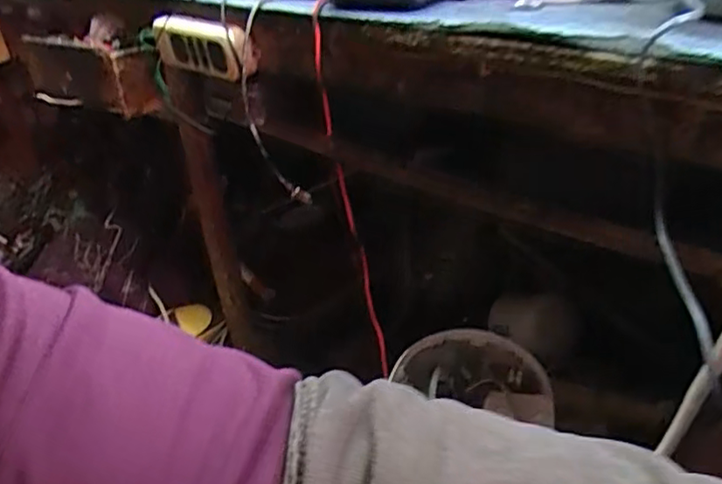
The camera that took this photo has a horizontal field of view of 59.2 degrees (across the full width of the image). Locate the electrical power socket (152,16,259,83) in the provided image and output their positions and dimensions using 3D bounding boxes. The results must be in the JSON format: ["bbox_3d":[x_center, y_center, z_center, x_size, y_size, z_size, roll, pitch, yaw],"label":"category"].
[{"bbox_3d":[-0.182,-0.226,0.735,0.031,0.062,0.181,-29,37,-36],"label":"electrical power socket"}]

